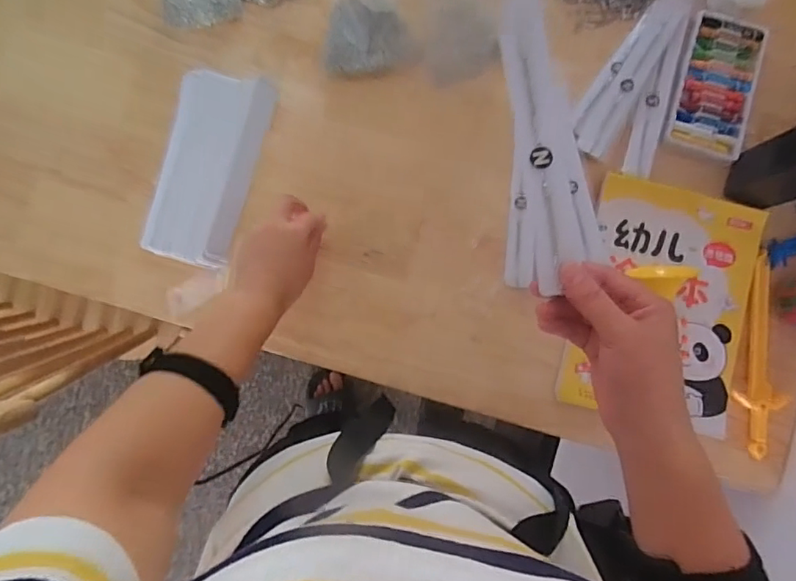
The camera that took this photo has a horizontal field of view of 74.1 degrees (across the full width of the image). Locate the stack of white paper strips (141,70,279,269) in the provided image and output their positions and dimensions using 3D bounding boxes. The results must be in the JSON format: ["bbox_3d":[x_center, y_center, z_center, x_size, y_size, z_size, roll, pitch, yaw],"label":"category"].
[{"bbox_3d":[-0.205,-0.134,0.563,0.096,0.021,0.206,18,85,0],"label":"stack of white paper strips"}]

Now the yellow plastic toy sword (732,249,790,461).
[{"bbox_3d":[0.398,0.070,0.575,0.044,0.010,0.219,2,85,-1],"label":"yellow plastic toy sword"}]

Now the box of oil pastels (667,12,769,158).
[{"bbox_3d":[0.359,-0.231,0.592,0.079,0.011,0.157,15,85,0],"label":"box of oil pastels"}]

